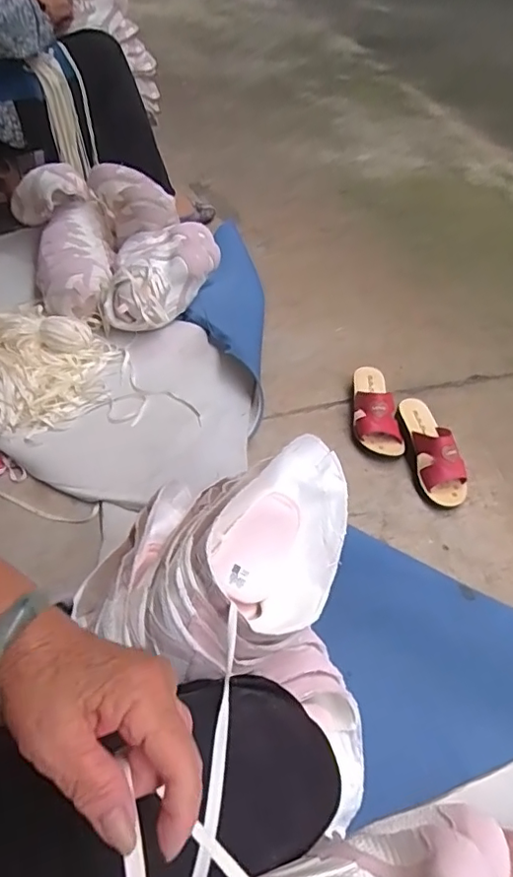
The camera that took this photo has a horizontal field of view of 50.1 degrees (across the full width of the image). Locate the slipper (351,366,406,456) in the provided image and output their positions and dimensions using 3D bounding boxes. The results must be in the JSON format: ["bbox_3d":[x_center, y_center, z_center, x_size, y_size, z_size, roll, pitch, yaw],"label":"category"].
[{"bbox_3d":[0.225,-0.062,1.063,0.087,0.073,0.210,0,50,-5],"label":"slipper"}]

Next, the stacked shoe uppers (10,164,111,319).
[{"bbox_3d":[-0.405,-0.414,1.173,0.192,0.148,0.337,-12,66,-15],"label":"stacked shoe uppers"}]

